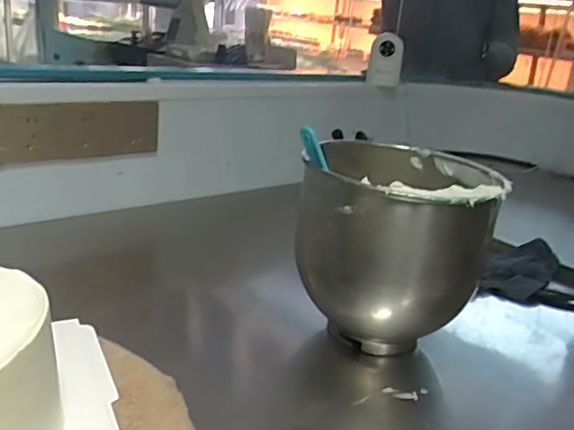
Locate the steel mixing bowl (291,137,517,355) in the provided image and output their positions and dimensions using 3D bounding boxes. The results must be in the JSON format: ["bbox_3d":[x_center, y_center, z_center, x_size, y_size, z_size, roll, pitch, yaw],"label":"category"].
[{"bbox_3d":[0.125,0.037,0.688,0.210,0.204,0.227,11,20,16],"label":"steel mixing bowl"}]

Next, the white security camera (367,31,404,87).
[{"bbox_3d":[0.237,-0.367,1.374,0.078,0.131,0.044,8,20,6],"label":"white security camera"}]

